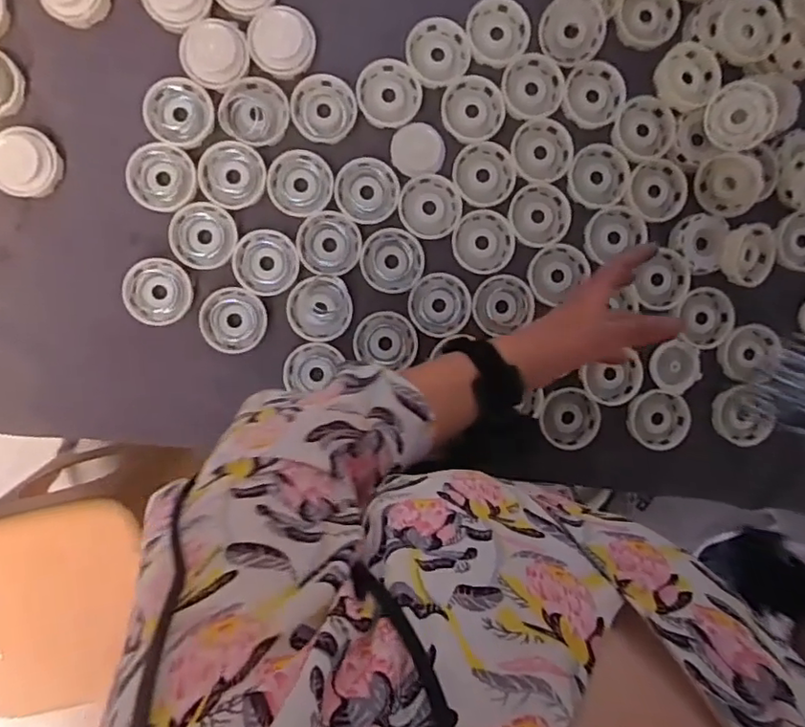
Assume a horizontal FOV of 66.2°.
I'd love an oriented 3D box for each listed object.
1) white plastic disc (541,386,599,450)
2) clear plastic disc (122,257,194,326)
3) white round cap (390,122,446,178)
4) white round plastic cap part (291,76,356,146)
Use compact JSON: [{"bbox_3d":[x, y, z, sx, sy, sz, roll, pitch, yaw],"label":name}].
[{"bbox_3d":[0.175,0.058,0.645,0.063,0.016,0.065,-1,96,-7],"label":"white plastic disc"},{"bbox_3d":[-0.231,-0.068,0.585,0.059,0.014,0.061,-1,96,-7],"label":"clear plastic disc"},{"bbox_3d":[0.015,-0.208,0.599,0.051,0.009,0.049,-1,96,-7],"label":"white round cap"},{"bbox_3d":[-0.074,-0.243,0.588,0.063,0.010,0.059,-1,96,-7],"label":"white round plastic cap part"}]

